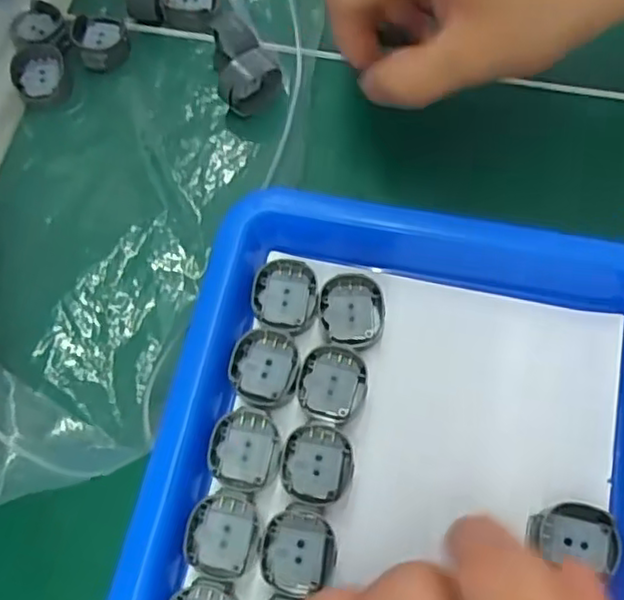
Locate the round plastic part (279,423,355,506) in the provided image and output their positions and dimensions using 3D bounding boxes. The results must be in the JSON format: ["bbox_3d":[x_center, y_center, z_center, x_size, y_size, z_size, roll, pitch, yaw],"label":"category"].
[{"bbox_3d":[0.002,0.058,0.237,0.025,0.004,0.027,-1,68,2],"label":"round plastic part"}]

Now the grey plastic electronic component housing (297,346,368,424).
[{"bbox_3d":[0.008,0.032,0.249,0.024,0.004,0.028,12,69,7],"label":"grey plastic electronic component housing"}]

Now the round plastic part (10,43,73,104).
[{"bbox_3d":[-0.130,-0.108,0.321,0.026,0.007,0.031,-19,68,-6],"label":"round plastic part"}]

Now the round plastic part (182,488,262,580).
[{"bbox_3d":[-0.030,0.079,0.228,0.025,0.004,0.028,12,69,7],"label":"round plastic part"}]

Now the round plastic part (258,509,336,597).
[{"bbox_3d":[-0.005,0.085,0.225,0.024,0.004,0.026,-1,68,2],"label":"round plastic part"}]

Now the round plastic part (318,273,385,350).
[{"bbox_3d":[0.015,0.004,0.258,0.025,0.005,0.029,1,68,2],"label":"round plastic part"}]

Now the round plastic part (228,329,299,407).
[{"bbox_3d":[-0.018,0.025,0.249,0.025,0.004,0.028,8,68,5],"label":"round plastic part"}]

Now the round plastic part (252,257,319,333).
[{"bbox_3d":[-0.010,-0.002,0.261,0.025,0.004,0.029,7,68,5],"label":"round plastic part"}]

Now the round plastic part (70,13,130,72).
[{"bbox_3d":[-0.103,-0.128,0.327,0.025,0.012,0.032,-25,69,-8],"label":"round plastic part"}]

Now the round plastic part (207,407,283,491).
[{"bbox_3d":[-0.024,0.054,0.240,0.028,0.004,0.028,0,67,0],"label":"round plastic part"}]

